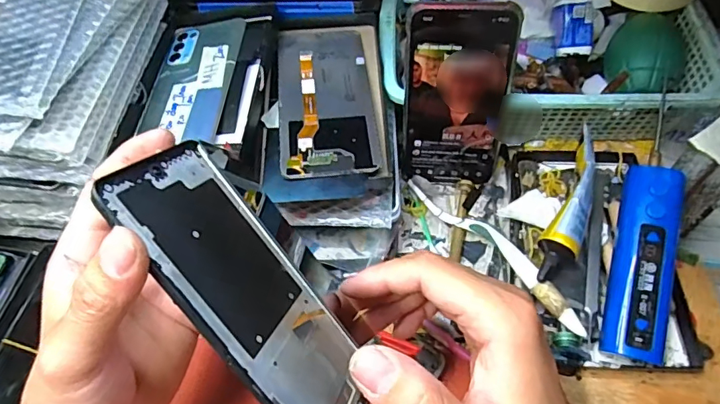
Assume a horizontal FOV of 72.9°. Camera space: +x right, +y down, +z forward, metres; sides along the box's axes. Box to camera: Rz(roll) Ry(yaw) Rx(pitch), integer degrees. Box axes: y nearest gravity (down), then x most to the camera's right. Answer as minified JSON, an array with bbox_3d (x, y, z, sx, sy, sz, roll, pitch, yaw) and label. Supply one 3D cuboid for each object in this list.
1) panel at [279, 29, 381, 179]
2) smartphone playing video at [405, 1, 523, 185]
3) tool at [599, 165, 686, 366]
[{"bbox_3d":[-0.027,-0.086,0.384,0.070,0.005,0.158,-4,56,-5],"label":"panel"},{"bbox_3d":[0.072,-0.076,0.367,0.073,0.144,0.009,4,41,7],"label":"smartphone playing video"},{"bbox_3d":[0.189,0.039,0.327,0.034,0.025,0.132,14,76,8],"label":"tool"}]

